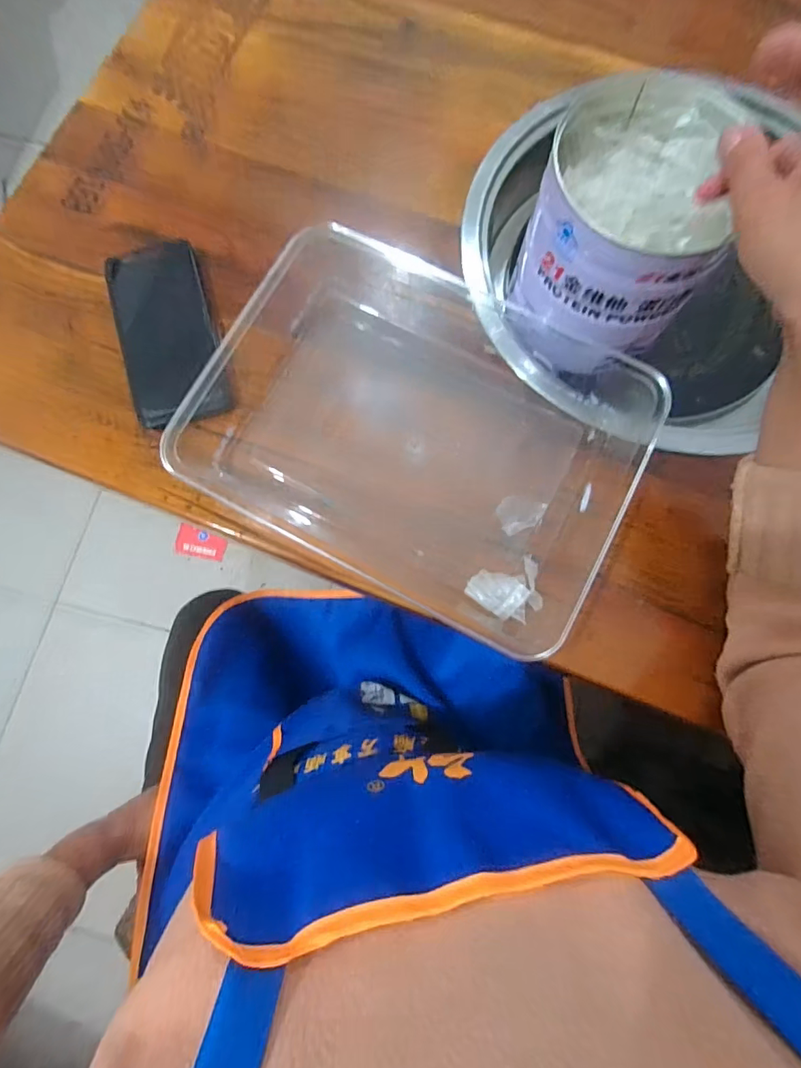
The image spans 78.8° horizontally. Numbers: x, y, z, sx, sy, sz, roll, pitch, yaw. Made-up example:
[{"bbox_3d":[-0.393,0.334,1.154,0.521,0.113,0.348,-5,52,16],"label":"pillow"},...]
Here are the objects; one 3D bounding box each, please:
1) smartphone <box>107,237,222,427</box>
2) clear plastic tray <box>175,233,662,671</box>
[{"bbox_3d":[-0.199,-0.172,0.412,0.075,0.017,0.151,-16,79,-4],"label":"smartphone"},{"bbox_3d":[0.019,-0.090,0.387,0.328,0.052,0.267,27,79,5],"label":"clear plastic tray"}]

